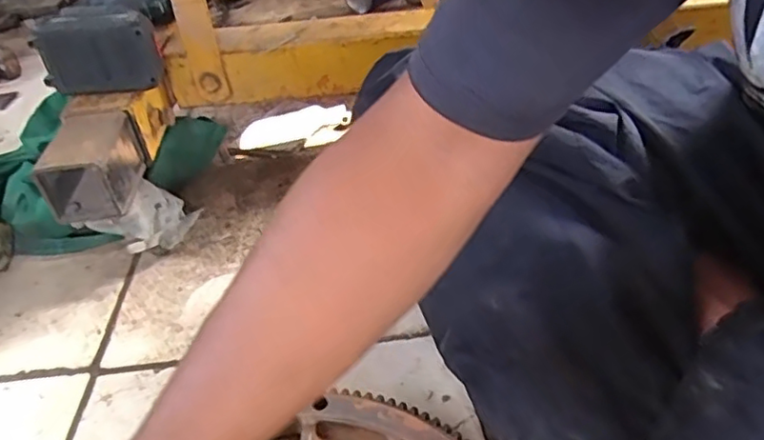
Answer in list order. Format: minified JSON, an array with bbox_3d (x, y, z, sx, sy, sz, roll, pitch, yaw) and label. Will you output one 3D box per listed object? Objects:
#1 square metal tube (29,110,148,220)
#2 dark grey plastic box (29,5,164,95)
[{"bbox_3d":[-0.282,-0.053,0.596,0.070,0.072,0.098,-8,38,-1],"label":"square metal tube"},{"bbox_3d":[-0.285,-0.168,0.618,0.119,0.075,0.039,-13,38,-6],"label":"dark grey plastic box"}]

